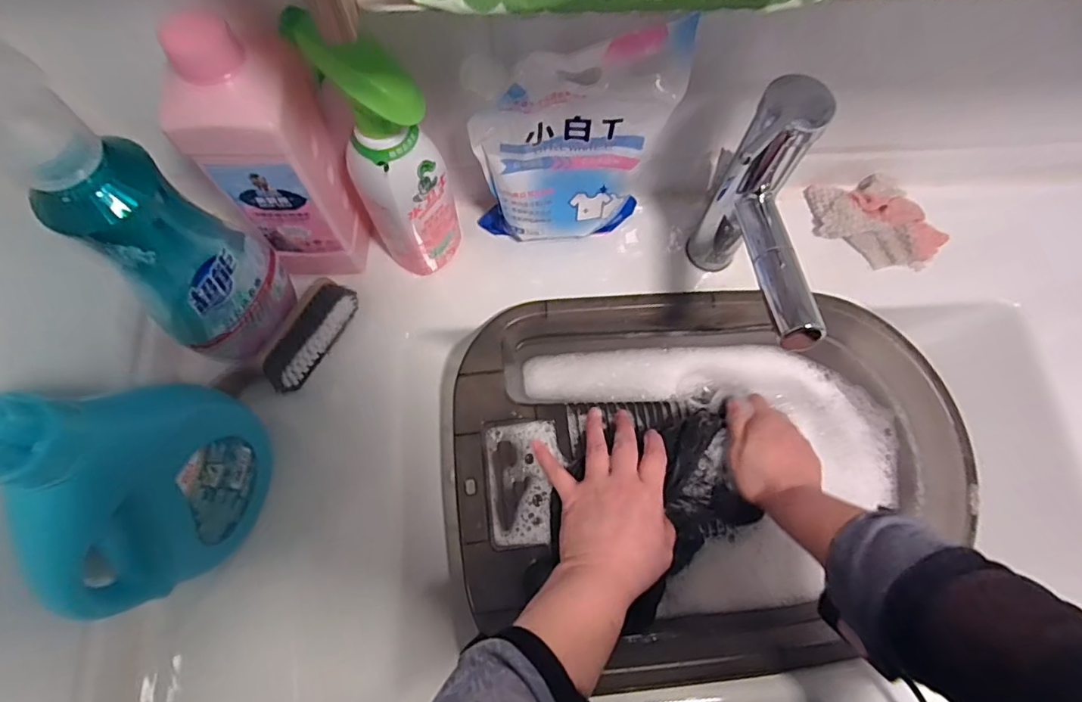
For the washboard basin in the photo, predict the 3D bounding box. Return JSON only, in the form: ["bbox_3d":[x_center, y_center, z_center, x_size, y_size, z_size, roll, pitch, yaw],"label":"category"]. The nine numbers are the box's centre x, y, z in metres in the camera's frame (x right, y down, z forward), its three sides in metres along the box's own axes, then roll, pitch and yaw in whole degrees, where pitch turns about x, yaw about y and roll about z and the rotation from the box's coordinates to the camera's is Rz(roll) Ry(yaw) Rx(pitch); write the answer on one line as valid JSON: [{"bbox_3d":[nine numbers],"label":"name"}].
[{"bbox_3d":[0.161,0.114,0.507,0.459,0.103,0.321,-4,72,-2],"label":"washboard basin"}]

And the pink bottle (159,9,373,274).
[{"bbox_3d":[-0.199,-0.140,0.413,0.080,0.216,0.077,-7,72,-4],"label":"pink bottle"}]

